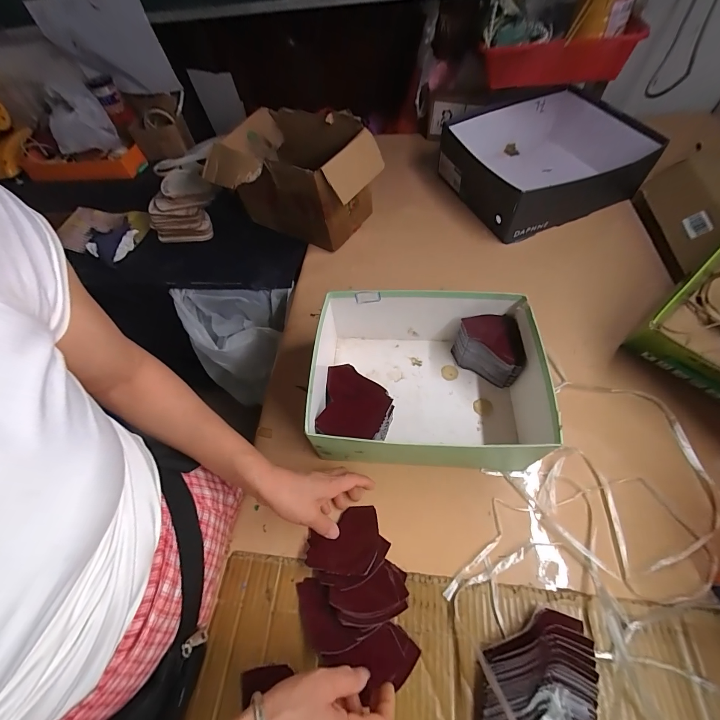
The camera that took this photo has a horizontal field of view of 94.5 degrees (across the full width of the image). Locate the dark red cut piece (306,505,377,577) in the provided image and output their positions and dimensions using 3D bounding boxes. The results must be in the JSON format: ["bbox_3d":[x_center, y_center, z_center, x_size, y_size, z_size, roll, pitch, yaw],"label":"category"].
[{"bbox_3d":[-0.021,0.228,0.426,0.085,0.018,0.077,3,58,6],"label":"dark red cut piece"}]

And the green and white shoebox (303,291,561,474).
[{"bbox_3d":[0.095,0.025,0.491,0.331,0.117,0.245,4,58,7],"label":"green and white shoebox"}]

